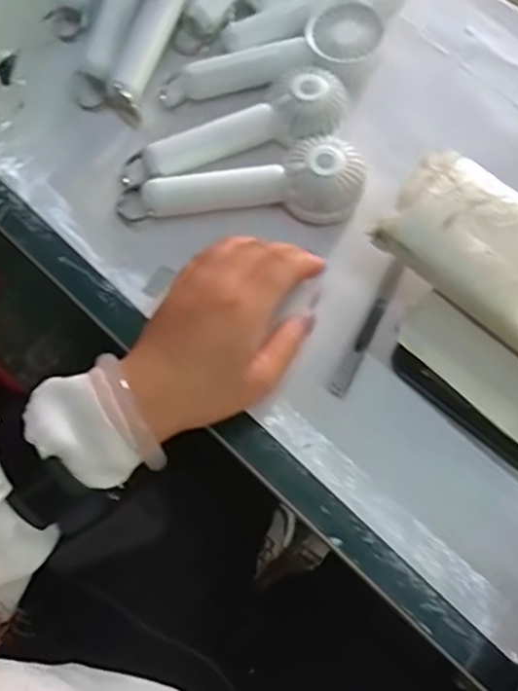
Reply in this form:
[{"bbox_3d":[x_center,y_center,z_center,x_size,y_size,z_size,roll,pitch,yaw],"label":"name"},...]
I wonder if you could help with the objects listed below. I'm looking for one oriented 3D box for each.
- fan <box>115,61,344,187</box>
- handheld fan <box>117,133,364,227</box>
[{"bbox_3d":[-0.015,-0.146,0.422,0.159,0.031,0.048,-26,72,-10],"label":"fan"},{"bbox_3d":[-0.013,-0.111,0.407,0.159,0.029,0.056,-4,70,-3],"label":"handheld fan"}]

